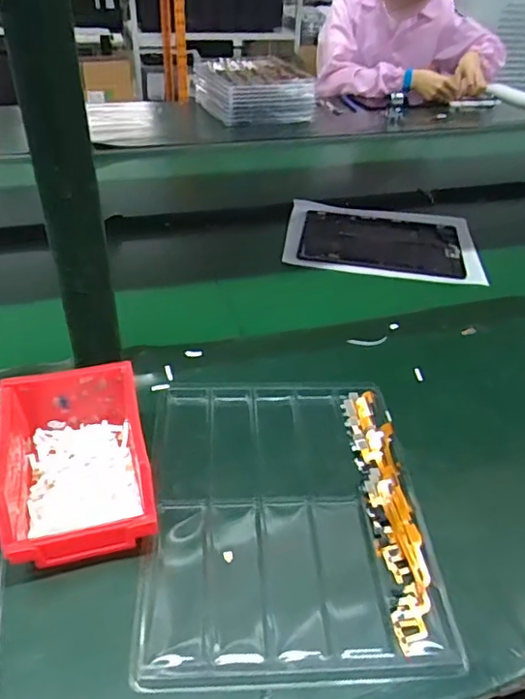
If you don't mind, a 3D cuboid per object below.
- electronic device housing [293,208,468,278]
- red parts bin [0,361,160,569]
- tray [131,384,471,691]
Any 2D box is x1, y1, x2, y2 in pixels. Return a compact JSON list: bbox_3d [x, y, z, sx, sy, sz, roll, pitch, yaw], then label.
[{"bbox_3d":[0.179,-0.163,0.844,0.235,0.011,0.164,7,37,6],"label":"electronic device housing"},{"bbox_3d":[-0.147,0.084,0.443,0.104,0.073,0.161,-9,39,-15],"label":"red parts bin"},{"bbox_3d":[0.019,0.125,0.454,0.216,0.018,0.259,-1,37,-4],"label":"tray"}]

